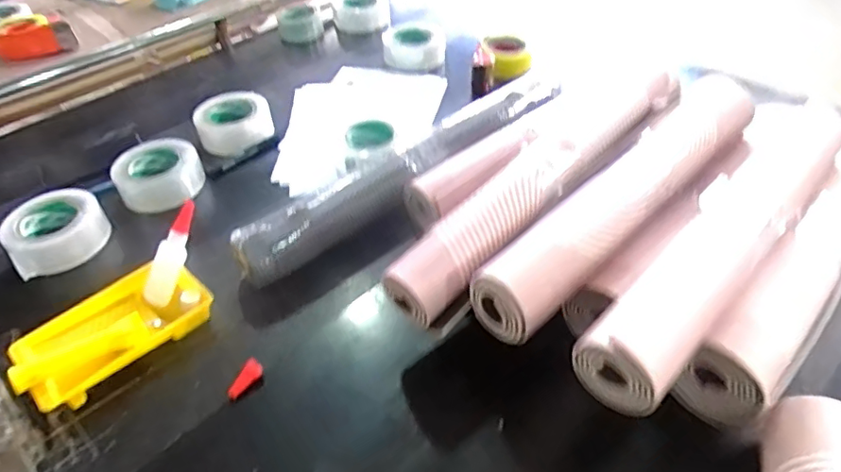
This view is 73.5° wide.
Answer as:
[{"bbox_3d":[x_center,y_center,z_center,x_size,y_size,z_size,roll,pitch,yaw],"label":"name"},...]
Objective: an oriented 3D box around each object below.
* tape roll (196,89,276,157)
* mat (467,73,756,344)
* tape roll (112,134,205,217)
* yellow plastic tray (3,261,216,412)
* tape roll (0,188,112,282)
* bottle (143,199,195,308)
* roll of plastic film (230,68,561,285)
[{"bbox_3d":[-0.320,-0.194,0.975,0.129,0.056,0.124,-26,49,-22],"label":"tape roll"},{"bbox_3d":[0.246,-0.053,0.647,0.487,0.065,0.074,-34,53,-28],"label":"mat"},{"bbox_3d":[-0.409,-0.094,0.883,0.127,0.056,0.121,-1,44,1],"label":"tape roll"},{"bbox_3d":[-0.358,0.106,0.658,0.207,0.054,0.121,-32,51,-27],"label":"yellow plastic tray"},{"bbox_3d":[-0.516,-0.009,0.799,0.117,0.053,0.118,-2,45,2],"label":"tape roll"},{"bbox_3d":[-0.308,0.022,0.699,0.026,0.137,0.030,29,12,29],"label":"bottle"},{"bbox_3d":[-0.003,-0.103,0.831,0.581,0.085,0.073,-33,52,-27],"label":"roll of plastic film"}]

